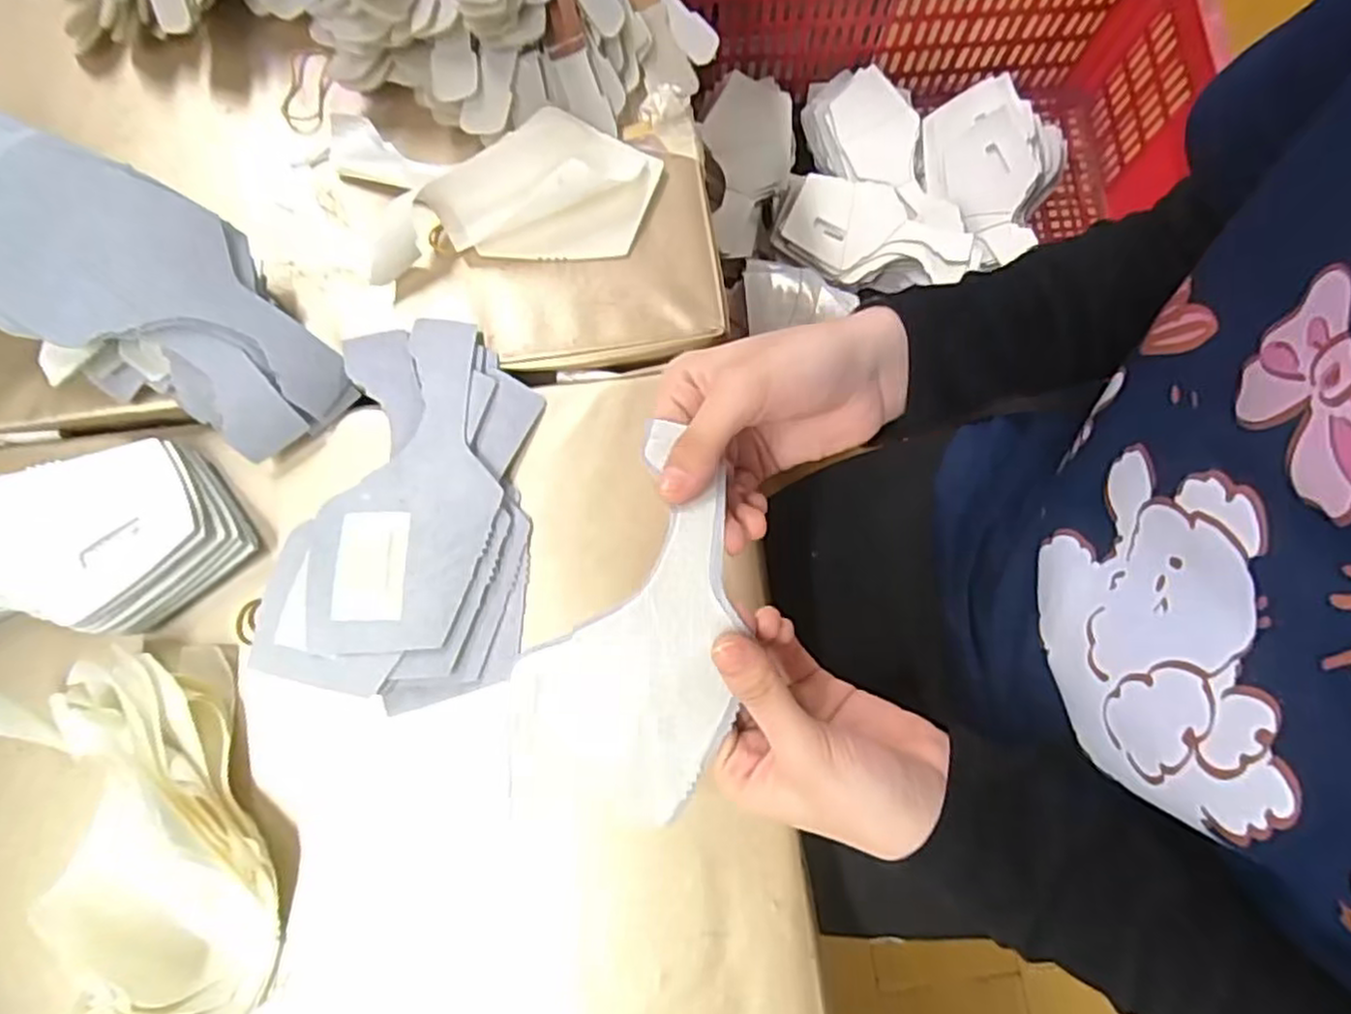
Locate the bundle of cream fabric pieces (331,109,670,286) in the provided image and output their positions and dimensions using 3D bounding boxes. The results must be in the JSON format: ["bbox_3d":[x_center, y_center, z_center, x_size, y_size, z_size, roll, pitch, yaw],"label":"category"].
[{"bbox_3d":[-0.101,-0.183,0.417,0.176,0.032,0.086,-8,79,-3],"label":"bundle of cream fabric pieces"}]

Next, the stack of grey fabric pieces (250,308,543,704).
[{"bbox_3d":[-0.133,0.000,0.388,0.122,0.020,0.197,12,78,1],"label":"stack of grey fabric pieces"}]

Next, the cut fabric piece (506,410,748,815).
[{"bbox_3d":[-0.010,0.052,0.293,0.077,0.041,0.155,21,79,3],"label":"cut fabric piece"}]

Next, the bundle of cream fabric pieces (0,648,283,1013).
[{"bbox_3d":[-0.248,0.154,0.346,0.088,0.041,0.183,-26,80,-7],"label":"bundle of cream fabric pieces"}]

